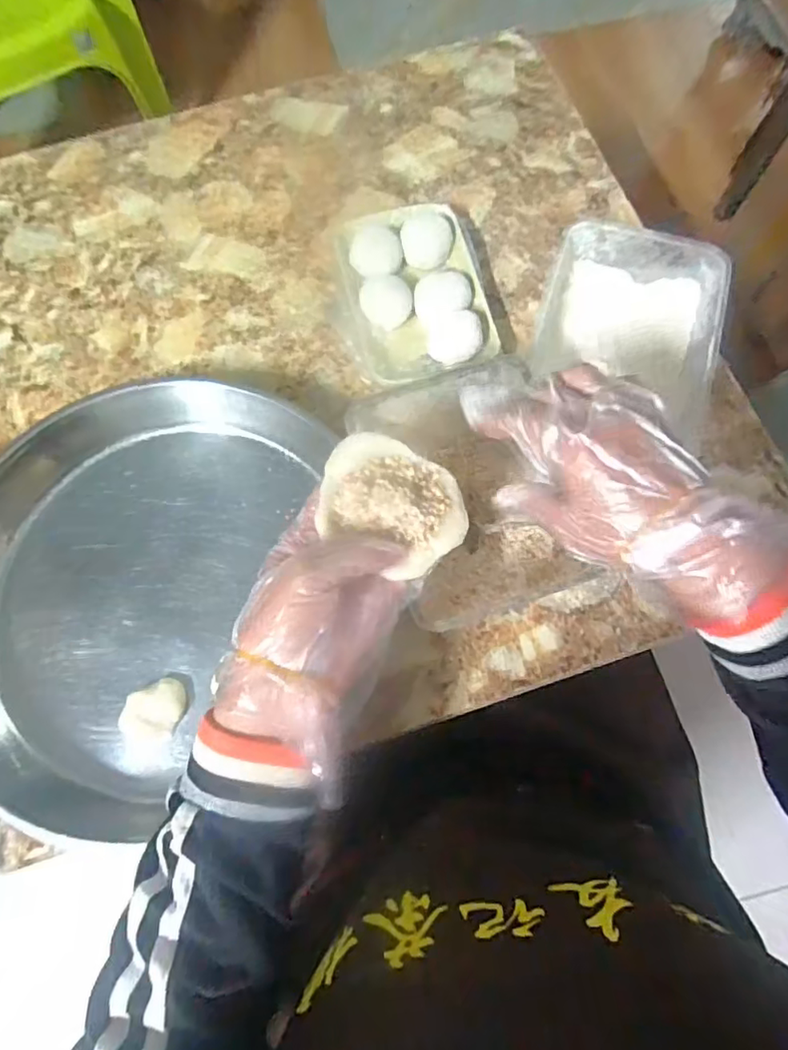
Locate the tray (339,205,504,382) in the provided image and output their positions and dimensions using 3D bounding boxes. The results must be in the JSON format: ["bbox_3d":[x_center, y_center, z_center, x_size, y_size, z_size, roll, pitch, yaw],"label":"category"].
[{"bbox_3d":[0.019,-0.216,0.528,0.124,0.033,0.174,-12,74,-3],"label":"tray"}]

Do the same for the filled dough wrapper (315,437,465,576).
[{"bbox_3d":[-0.002,-0.014,0.319,0.086,0.015,0.068,31,76,9],"label":"filled dough wrapper"}]

